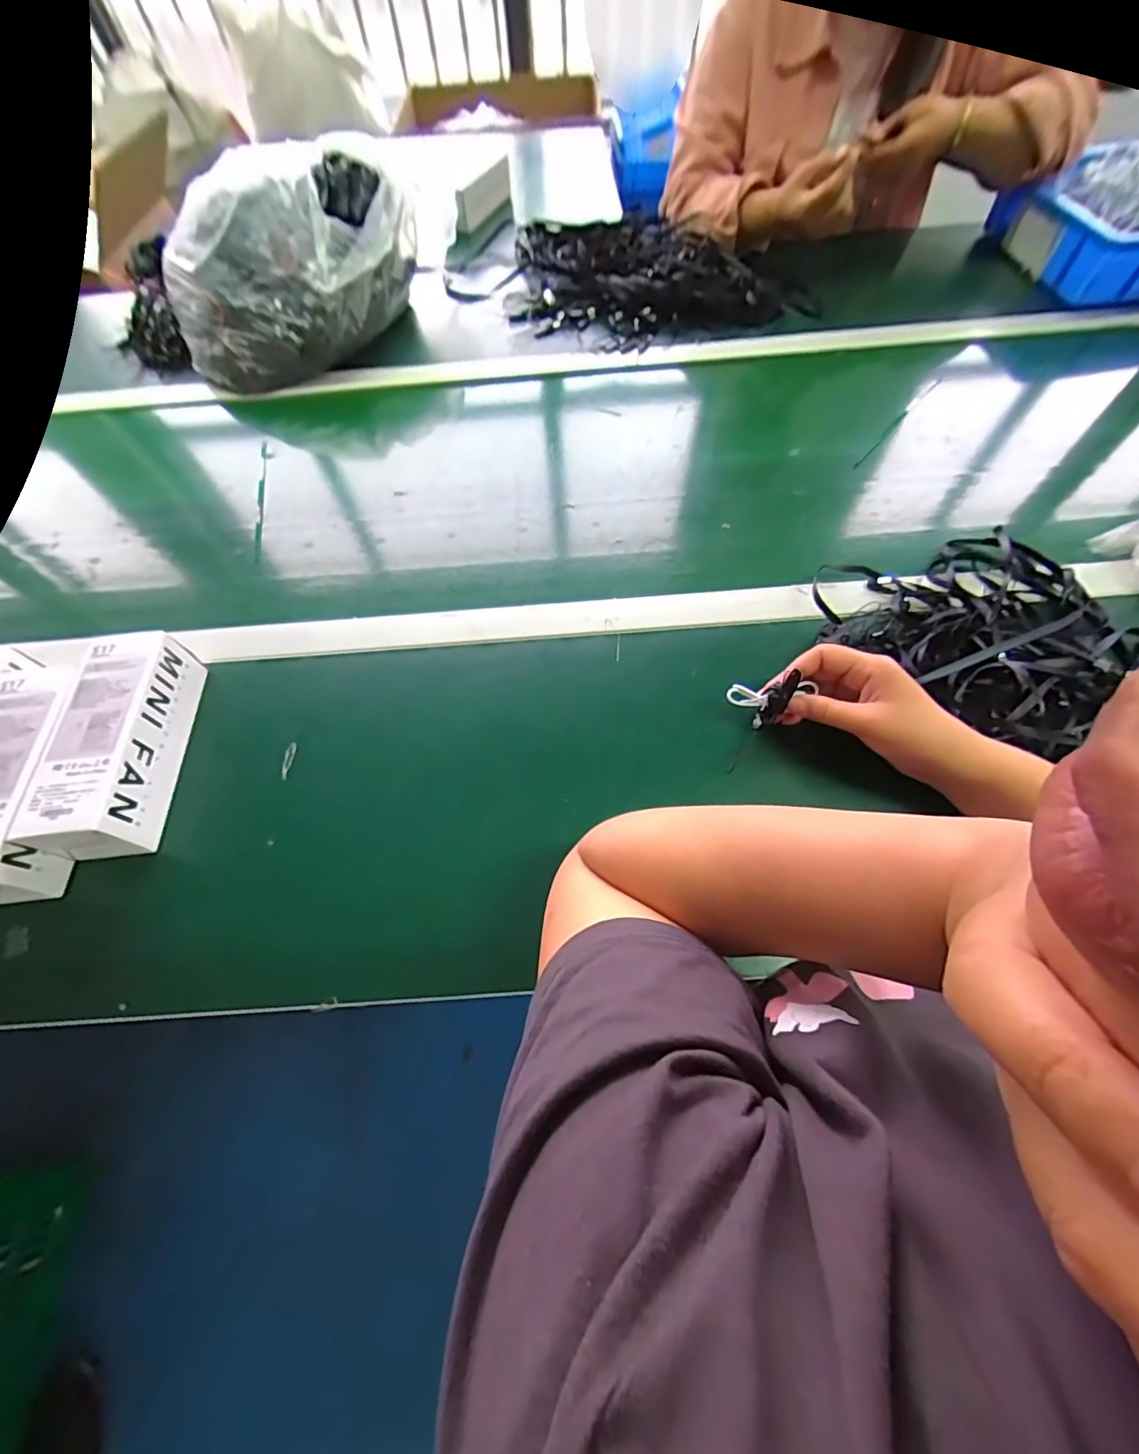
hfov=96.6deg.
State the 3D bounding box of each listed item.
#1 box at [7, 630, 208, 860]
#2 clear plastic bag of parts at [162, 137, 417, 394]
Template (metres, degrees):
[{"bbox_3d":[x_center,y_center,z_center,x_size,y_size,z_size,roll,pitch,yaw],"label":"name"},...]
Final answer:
[{"bbox_3d":[-0.360,0.013,0.413,0.060,0.066,0.175,-6,62,0],"label":"box"},{"bbox_3d":[-0.365,-0.604,0.676,0.322,0.165,0.196,-22,63,-8],"label":"clear plastic bag of parts"}]

